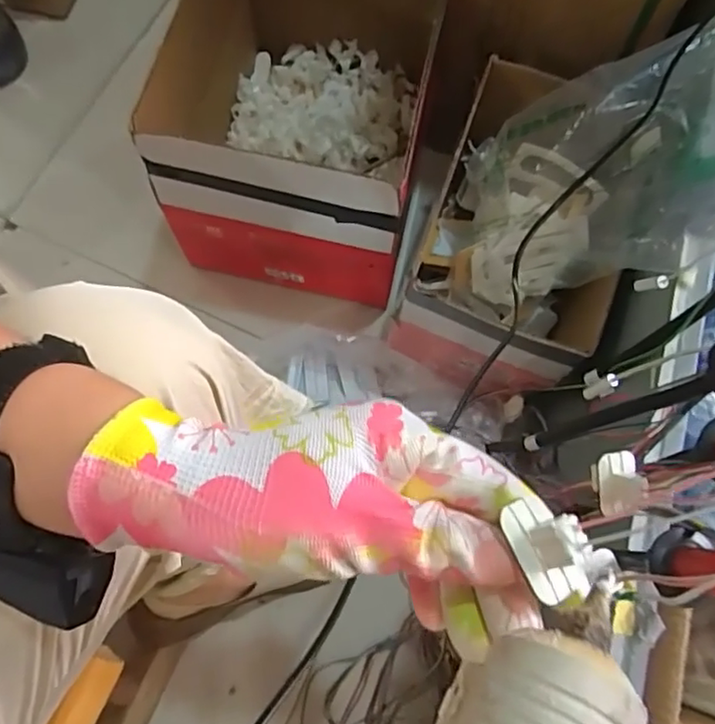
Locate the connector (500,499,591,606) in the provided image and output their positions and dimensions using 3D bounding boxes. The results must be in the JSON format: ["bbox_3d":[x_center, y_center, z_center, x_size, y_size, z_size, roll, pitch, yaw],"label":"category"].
[{"bbox_3d":[0.060,0.058,0.187,0.018,0.014,0.029,-19,76,-7],"label":"connector"}]

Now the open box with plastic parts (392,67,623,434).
[{"bbox_3d":[0.156,-0.127,0.609,0.157,0.149,0.270,19,74,4],"label":"open box with plastic parts"}]

